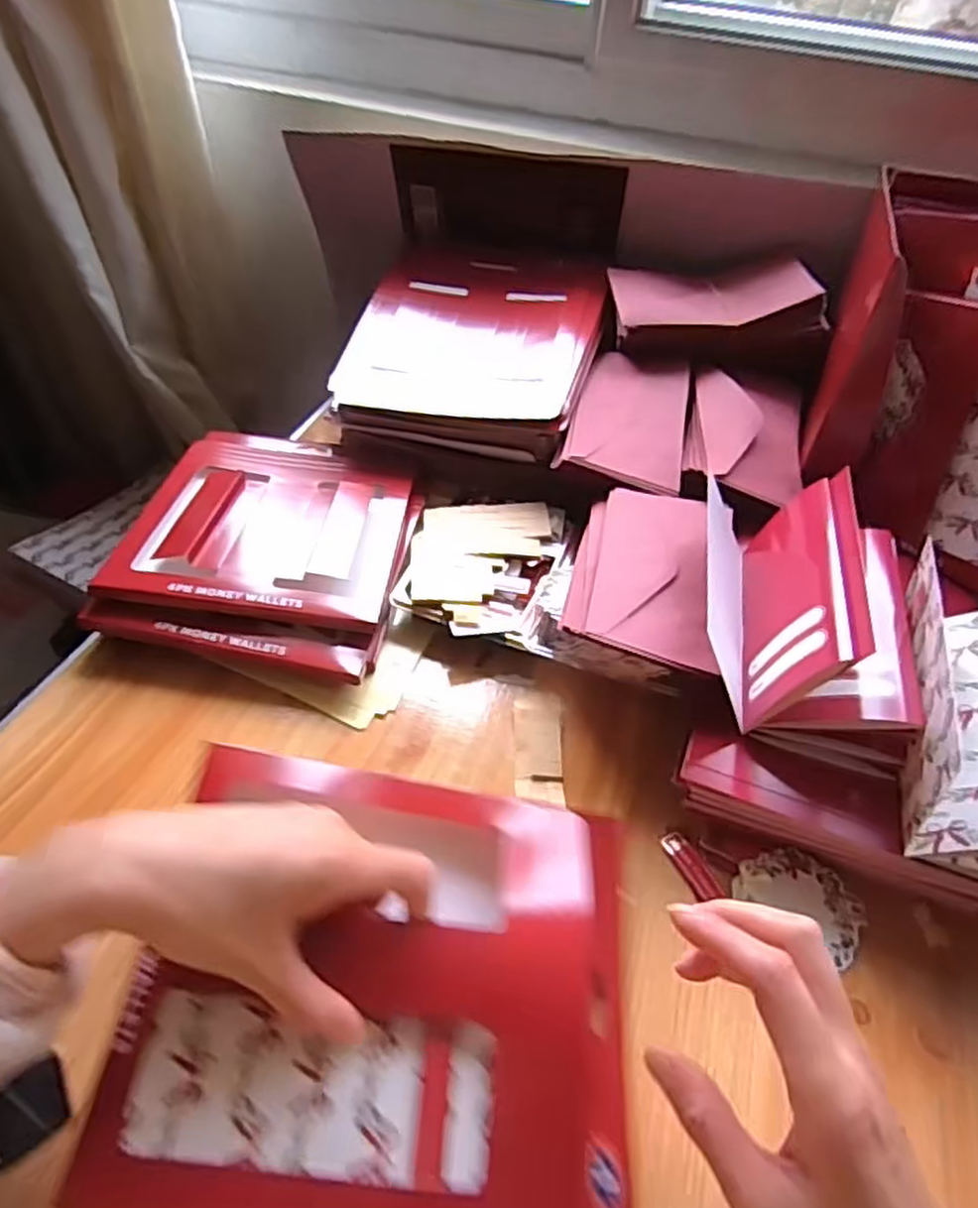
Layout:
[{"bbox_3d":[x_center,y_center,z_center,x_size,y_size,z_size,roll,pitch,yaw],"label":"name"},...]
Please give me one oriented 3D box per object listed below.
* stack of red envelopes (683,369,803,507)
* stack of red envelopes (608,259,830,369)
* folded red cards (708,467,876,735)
[{"bbox_3d":[0.221,-0.141,0.632,0.099,0.030,0.189,13,45,7],"label":"stack of red envelopes"},{"bbox_3d":[0.208,-0.276,0.698,0.183,0.069,0.101,4,45,-2],"label":"stack of red envelopes"},{"bbox_3d":[0.181,-0.017,0.482,0.080,0.087,0.196,14,46,8],"label":"folded red cards"}]

